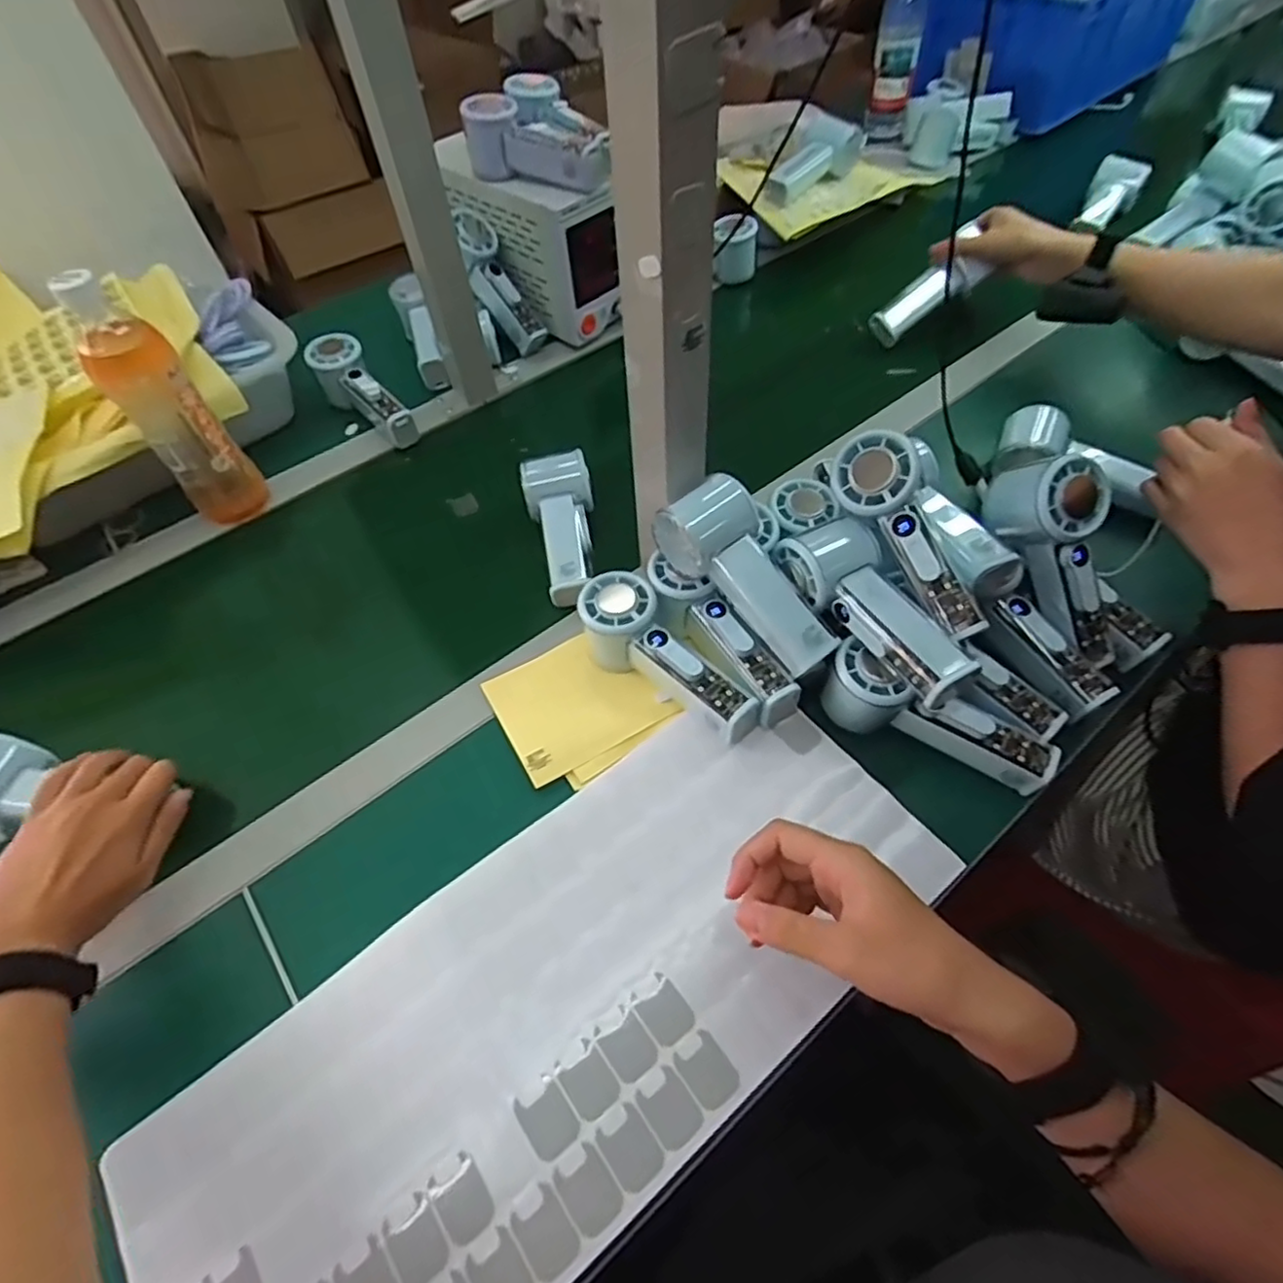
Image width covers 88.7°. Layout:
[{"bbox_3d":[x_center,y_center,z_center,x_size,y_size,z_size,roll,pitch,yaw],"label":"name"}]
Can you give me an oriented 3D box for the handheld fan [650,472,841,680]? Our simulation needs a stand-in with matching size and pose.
[{"bbox_3d":[0.074,-0.045,0.469,0.057,0.051,0.151,-35,82,-21],"label":"handheld fan"}]

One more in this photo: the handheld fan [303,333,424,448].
[{"bbox_3d":[-0.294,-0.264,0.707,0.155,0.061,0.052,44,65,10],"label":"handheld fan"}]

